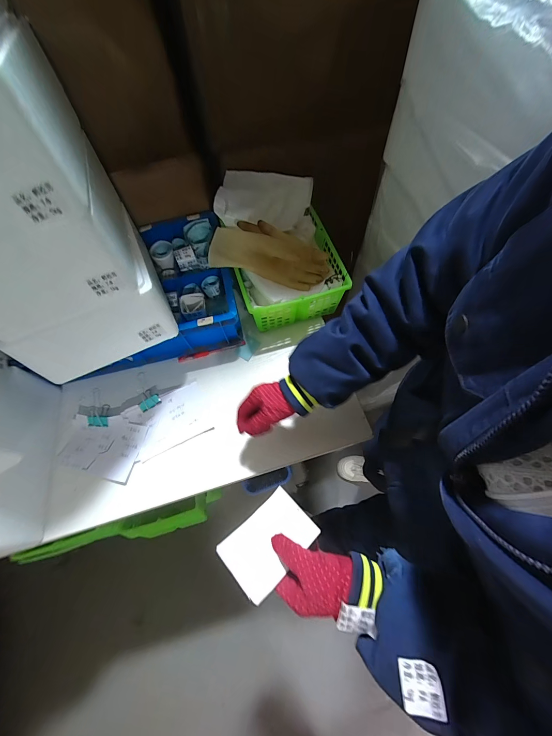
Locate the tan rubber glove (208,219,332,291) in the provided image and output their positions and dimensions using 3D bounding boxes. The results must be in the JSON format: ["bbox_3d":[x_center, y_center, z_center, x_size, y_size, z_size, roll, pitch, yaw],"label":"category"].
[{"bbox_3d":[-0.010,-0.254,0.629,0.247,0.063,0.126,13,65,-7],"label":"tan rubber glove"}]

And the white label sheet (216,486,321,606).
[{"bbox_3d":[-0.008,0.208,0.350,0.105,0.009,0.073,-37,59,-23],"label":"white label sheet"}]

